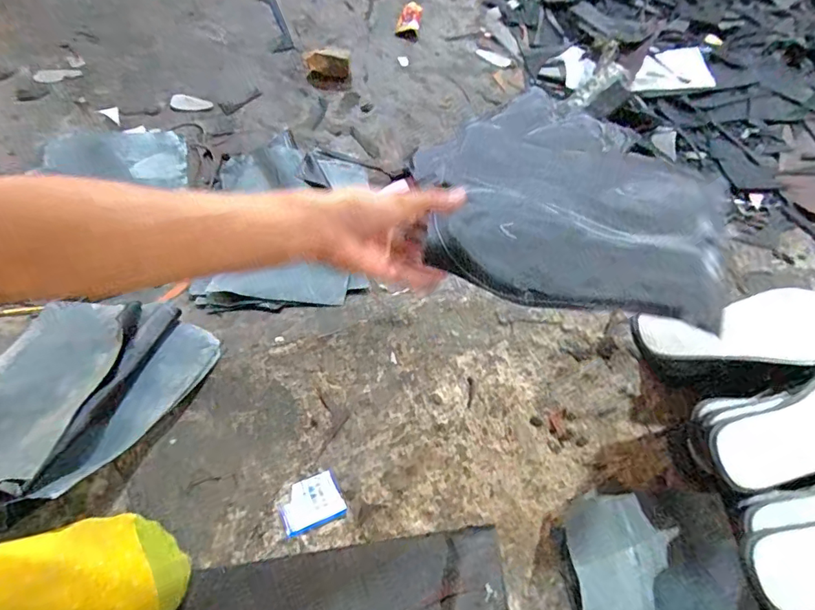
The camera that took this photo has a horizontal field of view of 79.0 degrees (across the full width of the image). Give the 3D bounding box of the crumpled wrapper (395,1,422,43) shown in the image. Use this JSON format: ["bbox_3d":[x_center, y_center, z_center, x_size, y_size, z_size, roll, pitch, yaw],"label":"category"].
[{"bbox_3d":[0.002,-0.592,1.031,0.046,0.031,0.097,7,62,-2],"label":"crumpled wrapper"}]

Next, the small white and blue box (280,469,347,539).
[{"bbox_3d":[-0.106,0.217,0.541,0.065,0.011,0.051,-19,66,-15],"label":"small white and blue box"}]

